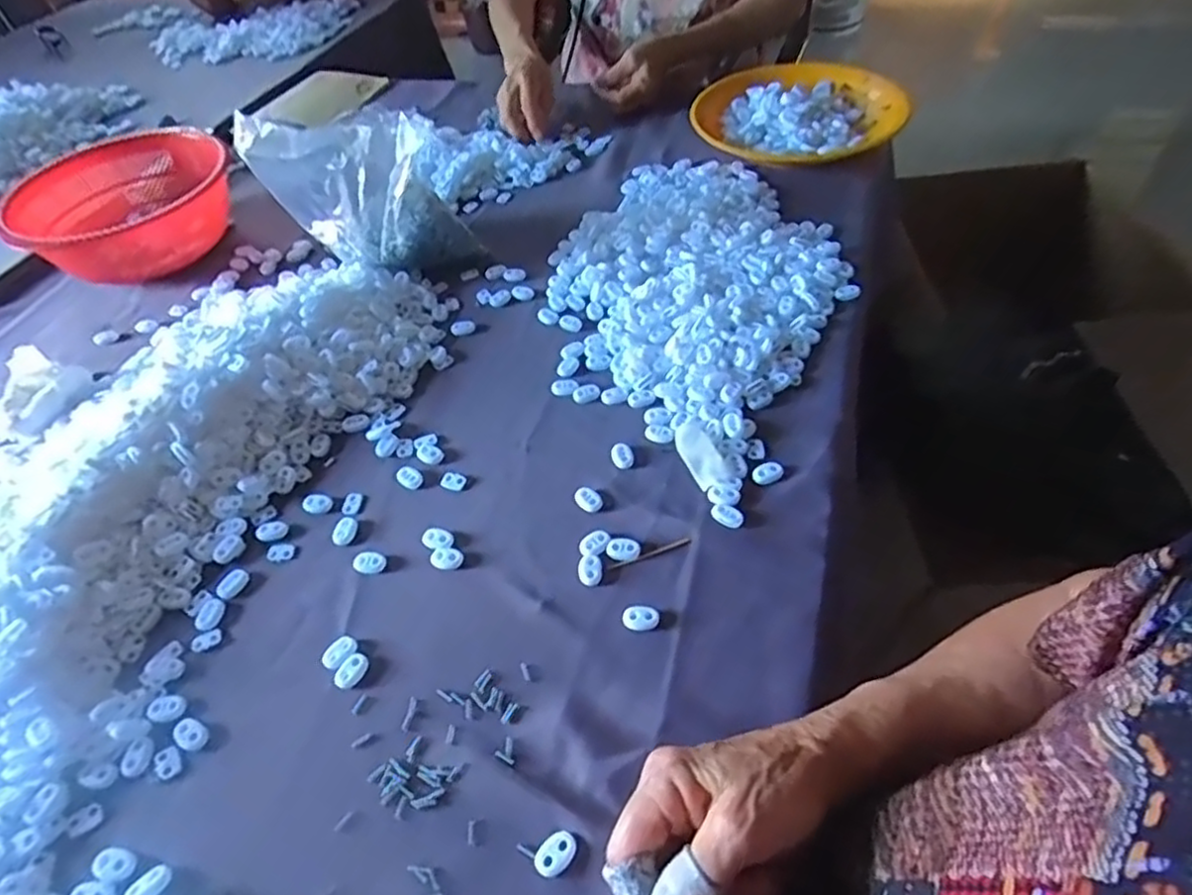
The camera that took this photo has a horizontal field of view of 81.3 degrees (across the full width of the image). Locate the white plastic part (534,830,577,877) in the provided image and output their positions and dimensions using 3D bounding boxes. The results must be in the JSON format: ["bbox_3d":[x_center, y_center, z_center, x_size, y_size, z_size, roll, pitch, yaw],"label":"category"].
[{"bbox_3d":[-0.021,0.212,0.362,0.024,0.004,0.016,-34,55,-22],"label":"white plastic part"}]

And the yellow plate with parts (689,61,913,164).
[{"bbox_3d":[0.248,-0.404,0.841,0.233,0.054,0.208,27,57,25],"label":"yellow plate with parts"}]

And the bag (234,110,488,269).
[{"bbox_3d":[-0.219,-0.240,0.666,0.183,0.167,0.067,-8,49,-2],"label":"bag"}]

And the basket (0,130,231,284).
[{"bbox_3d":[-0.532,-0.282,0.798,0.204,0.072,0.180,-23,51,-14],"label":"basket"}]

